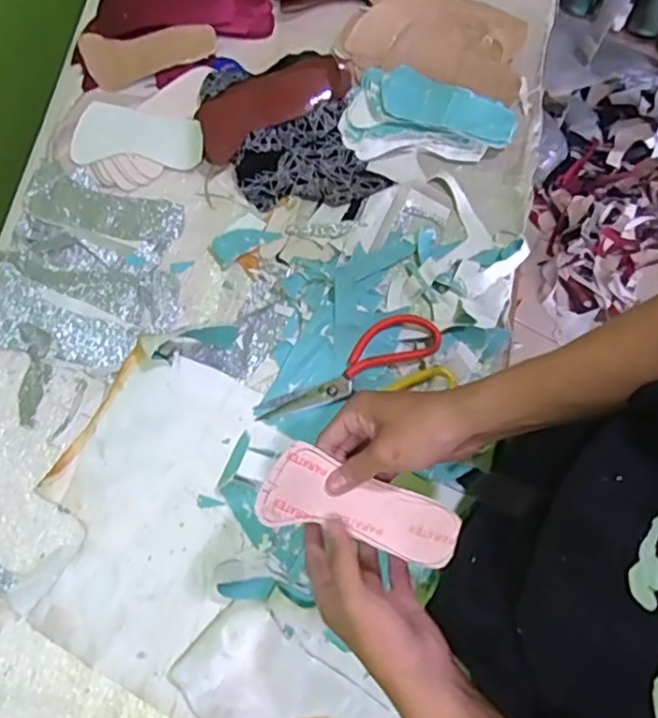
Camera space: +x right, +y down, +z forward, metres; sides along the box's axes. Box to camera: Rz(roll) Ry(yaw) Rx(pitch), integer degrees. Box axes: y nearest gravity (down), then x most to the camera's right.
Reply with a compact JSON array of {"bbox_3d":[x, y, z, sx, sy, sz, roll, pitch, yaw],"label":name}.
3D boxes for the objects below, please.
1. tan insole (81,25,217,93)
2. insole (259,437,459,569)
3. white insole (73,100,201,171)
[{"bbox_3d":[-0.225,-0.384,0.781,0.163,0.021,0.062,-8,73,0],"label":"tan insole"},{"bbox_3d":[0.024,0.114,0.482,0.148,0.029,0.061,19,75,-3],"label":"insole"},{"bbox_3d":[-0.226,-0.265,0.738,0.151,0.008,0.067,2,98,-2],"label":"white insole"}]

